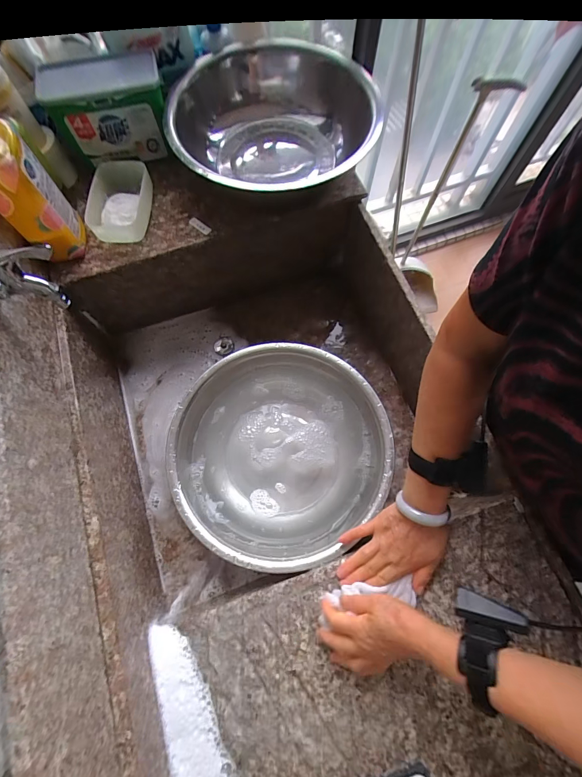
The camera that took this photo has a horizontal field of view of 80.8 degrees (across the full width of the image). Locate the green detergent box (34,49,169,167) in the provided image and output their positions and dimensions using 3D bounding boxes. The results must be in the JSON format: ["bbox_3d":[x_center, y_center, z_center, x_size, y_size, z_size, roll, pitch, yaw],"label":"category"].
[{"bbox_3d":[-0.300,-0.451,0.564,0.188,0.117,0.082,-4,72,-1],"label":"green detergent box"}]

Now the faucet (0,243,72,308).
[{"bbox_3d":[-0.322,-0.124,0.402,0.111,0.081,0.033,-17,72,-6],"label":"faucet"}]

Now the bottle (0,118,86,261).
[{"bbox_3d":[-0.380,-0.280,0.483,0.081,0.196,0.077,-32,74,-10],"label":"bottle"}]

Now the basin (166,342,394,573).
[{"bbox_3d":[-0.020,0.108,0.622,0.357,0.113,0.347,0,72,0],"label":"basin"}]

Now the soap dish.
[{"bbox_3d":[-0.289,-0.312,0.577,0.088,0.051,0.131,4,72,1],"label":"soap dish"}]

